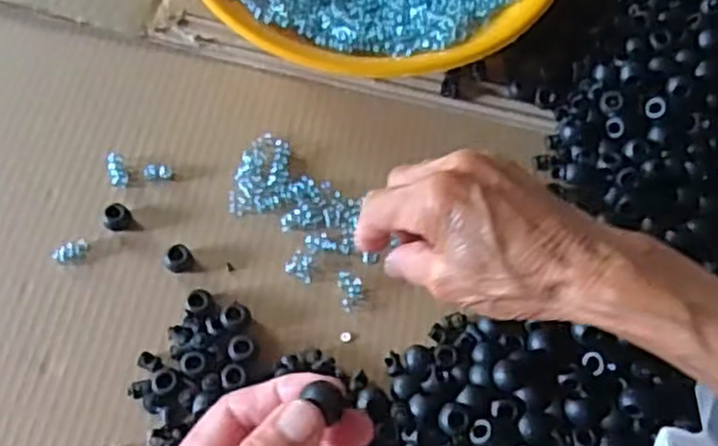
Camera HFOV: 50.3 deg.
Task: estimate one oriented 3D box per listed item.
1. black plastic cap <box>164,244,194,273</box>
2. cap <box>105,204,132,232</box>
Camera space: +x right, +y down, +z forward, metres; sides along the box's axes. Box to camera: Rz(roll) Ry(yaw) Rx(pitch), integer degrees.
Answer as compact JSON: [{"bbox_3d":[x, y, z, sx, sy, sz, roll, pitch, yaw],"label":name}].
[{"bbox_3d":[-0.098,0.020,0.415,0.015,0.012,0.013,-24,69,-13],"label":"black plastic cap"},{"bbox_3d":[-0.133,-0.003,0.423,0.013,0.012,0.013,1,66,-2],"label":"cap"}]

